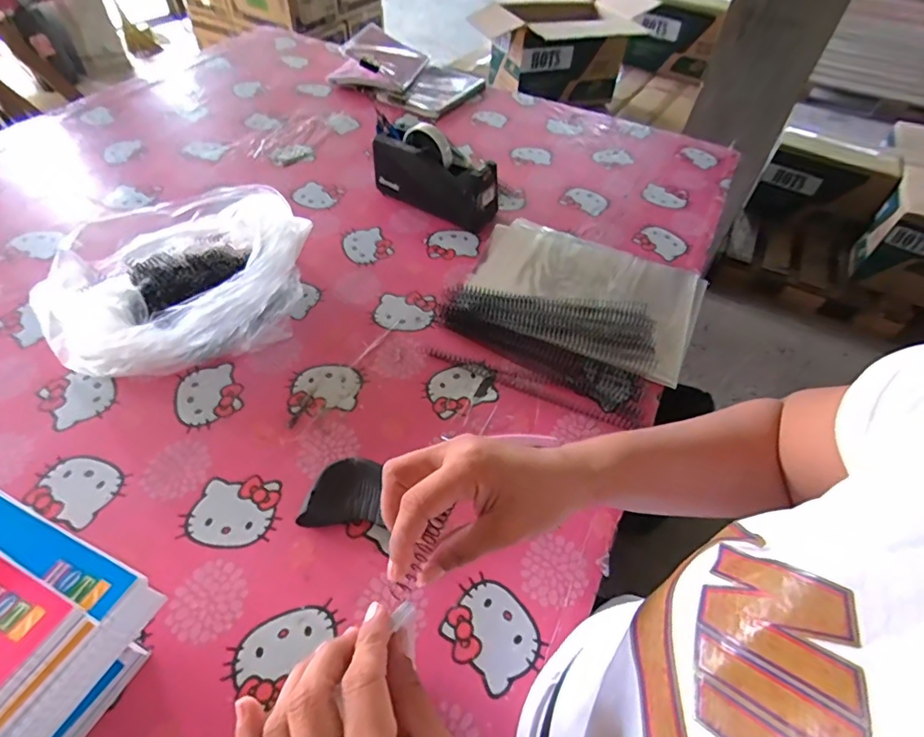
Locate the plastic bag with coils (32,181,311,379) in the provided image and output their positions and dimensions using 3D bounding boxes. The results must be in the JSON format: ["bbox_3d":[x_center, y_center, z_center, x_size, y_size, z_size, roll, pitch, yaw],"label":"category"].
[{"bbox_3d":[-0.353,-0.120,0.638,0.312,0.096,0.257,-24,57,-21],"label":"plastic bag with coils"}]

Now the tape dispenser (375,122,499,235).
[{"bbox_3d":[-0.041,-0.309,0.805,0.204,0.115,0.070,28,55,18],"label":"tape dispenser"}]

